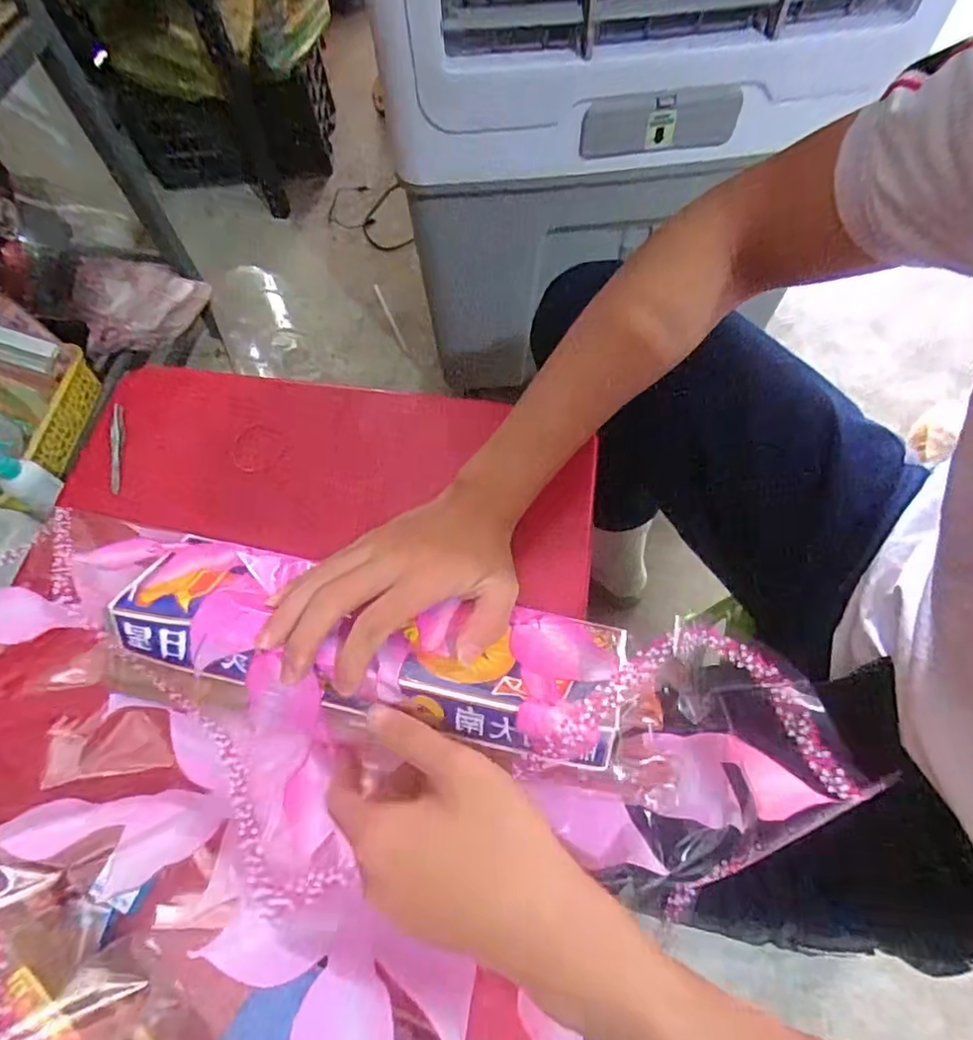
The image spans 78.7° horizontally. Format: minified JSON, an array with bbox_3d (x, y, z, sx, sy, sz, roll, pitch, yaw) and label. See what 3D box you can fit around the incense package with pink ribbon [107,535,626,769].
[{"bbox_3d":[-0.076,0.068,0.364,0.308,0.052,0.088,11,65,10],"label":"incense package with pink ribbon"}]

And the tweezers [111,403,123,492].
[{"bbox_3d":[-0.314,-0.061,0.503,0.008,0.005,0.076,-3,83,2],"label":"tweezers"}]

